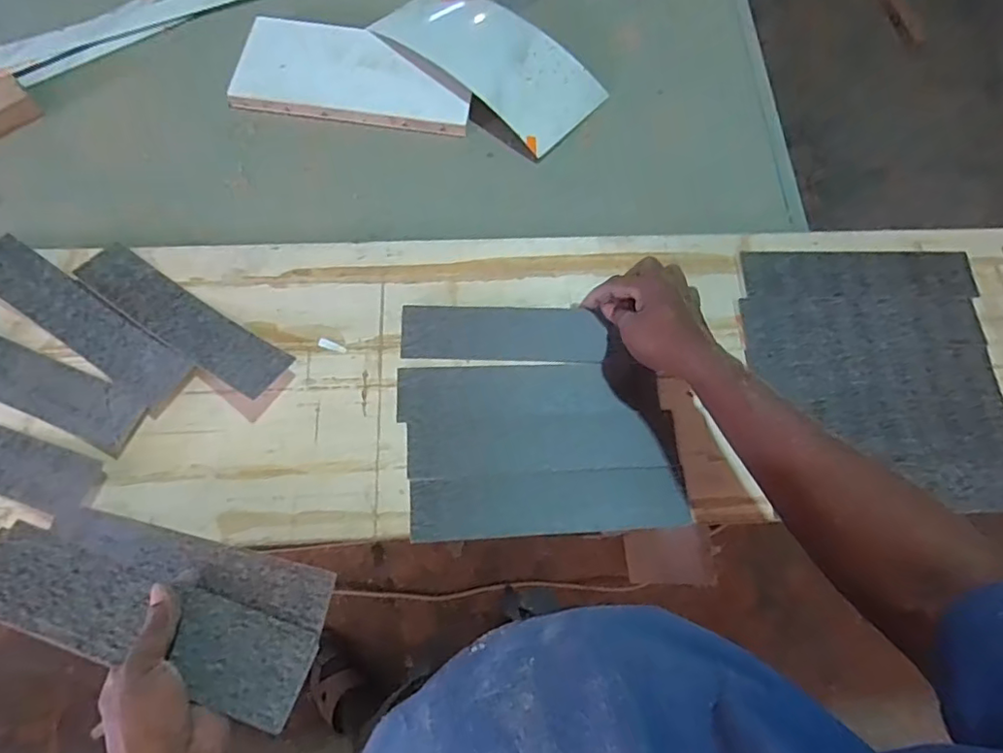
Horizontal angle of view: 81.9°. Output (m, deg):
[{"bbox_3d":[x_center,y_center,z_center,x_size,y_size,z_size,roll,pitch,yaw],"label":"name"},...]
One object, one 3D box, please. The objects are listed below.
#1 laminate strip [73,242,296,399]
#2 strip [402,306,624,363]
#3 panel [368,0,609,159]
[{"bbox_3d":[-0.318,-0.059,0.573,0.256,0.018,0.056,31,63,15],"label":"laminate strip"},{"bbox_3d":[0.009,-0.044,0.592,0.217,0.008,0.058,1,73,0],"label":"strip"},{"bbox_3d":[-0.017,-0.404,0.717,0.289,0.032,0.136,40,73,14],"label":"panel"}]

